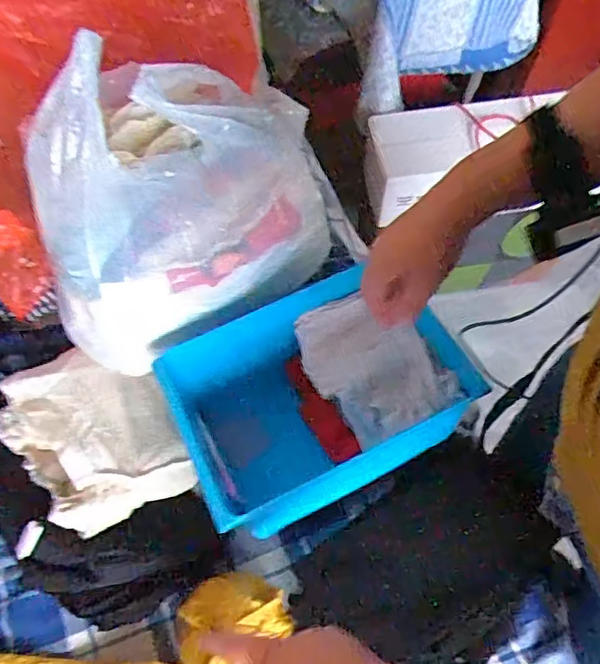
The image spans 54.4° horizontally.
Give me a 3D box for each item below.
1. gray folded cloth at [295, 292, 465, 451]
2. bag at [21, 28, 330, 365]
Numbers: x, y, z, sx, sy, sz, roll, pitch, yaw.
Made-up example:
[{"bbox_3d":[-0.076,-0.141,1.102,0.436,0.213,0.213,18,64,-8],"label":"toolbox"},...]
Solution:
[{"bbox_3d":[0.073,0.031,0.599,0.117,0.050,0.159,-25,66,-12],"label":"gray folded cloth"},{"bbox_3d":[-0.136,-0.140,0.585,0.291,0.218,0.209,-28,66,-13],"label":"bag"}]

